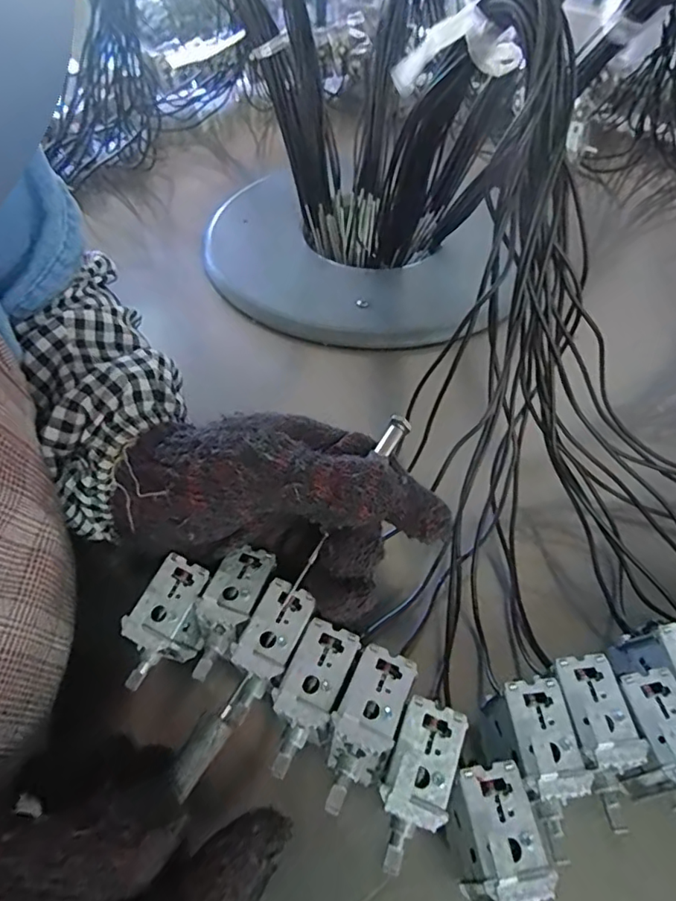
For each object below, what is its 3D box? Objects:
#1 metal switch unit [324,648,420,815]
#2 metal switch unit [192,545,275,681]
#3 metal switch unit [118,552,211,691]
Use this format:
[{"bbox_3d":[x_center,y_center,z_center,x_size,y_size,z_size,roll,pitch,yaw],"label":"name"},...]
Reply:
[{"bbox_3d":[0.010,0.101,0.202,0.022,0.018,0.056,19,54,15],"label":"metal switch unit"},{"bbox_3d":[-0.046,0.066,0.231,0.021,0.020,0.055,15,52,11],"label":"metal switch unit"},{"bbox_3d":[-0.074,0.075,0.234,0.025,0.028,0.048,21,54,16],"label":"metal switch unit"}]

